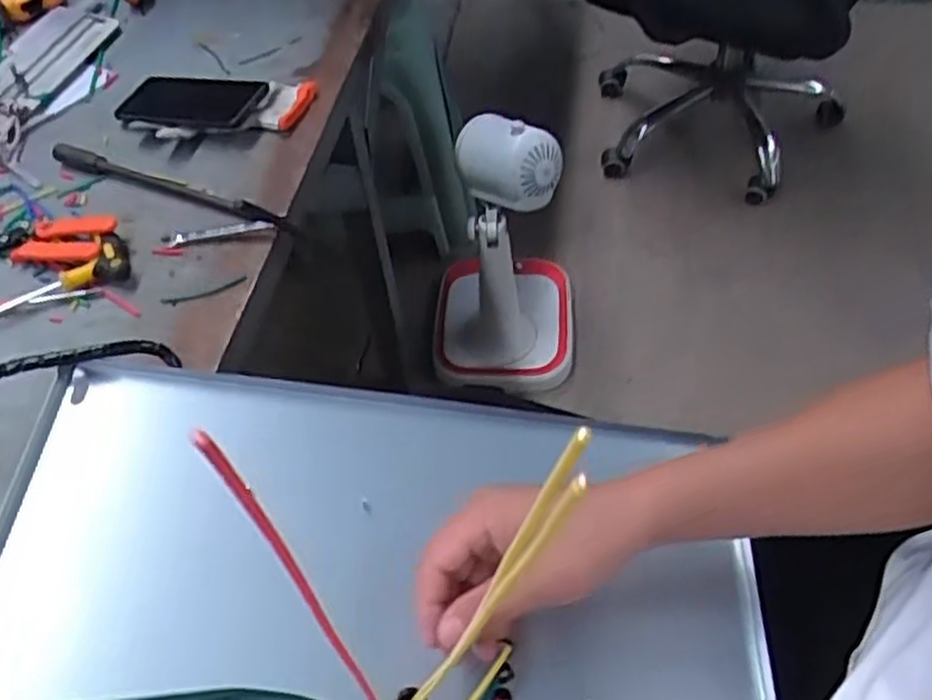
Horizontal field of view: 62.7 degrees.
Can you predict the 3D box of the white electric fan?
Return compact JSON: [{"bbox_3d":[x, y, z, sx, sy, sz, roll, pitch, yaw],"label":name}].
[{"bbox_3d":[0.059,-0.175,1.237,0.232,0.436,0.272,-2,52,3],"label":"white electric fan"}]

